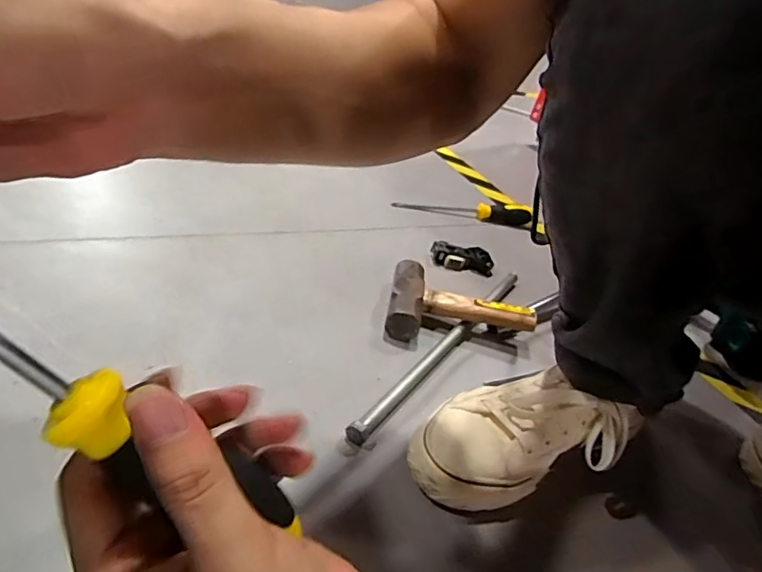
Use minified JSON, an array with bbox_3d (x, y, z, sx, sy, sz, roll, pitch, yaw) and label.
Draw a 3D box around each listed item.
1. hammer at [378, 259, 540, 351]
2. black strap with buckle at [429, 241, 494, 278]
[{"bbox_3d":[0.093,0.028,0.613,0.168,0.044,0.117,9,38,3],"label":"hammer"},{"bbox_3d":[0.113,-0.038,0.747,0.087,0.032,0.039,5,38,-3],"label":"black strap with buckle"}]

